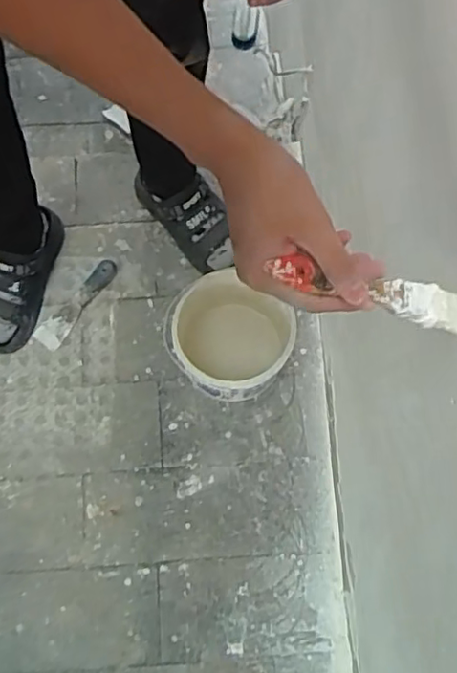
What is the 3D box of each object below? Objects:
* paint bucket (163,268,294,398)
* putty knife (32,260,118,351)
[{"bbox_3d":[0.002,0.002,1.028,0.185,0.183,0.187,0,77,0],"label":"paint bucket"},{"bbox_3d":[-0.281,-0.064,1.136,0.051,0.012,0.194,35,80,7],"label":"putty knife"}]

